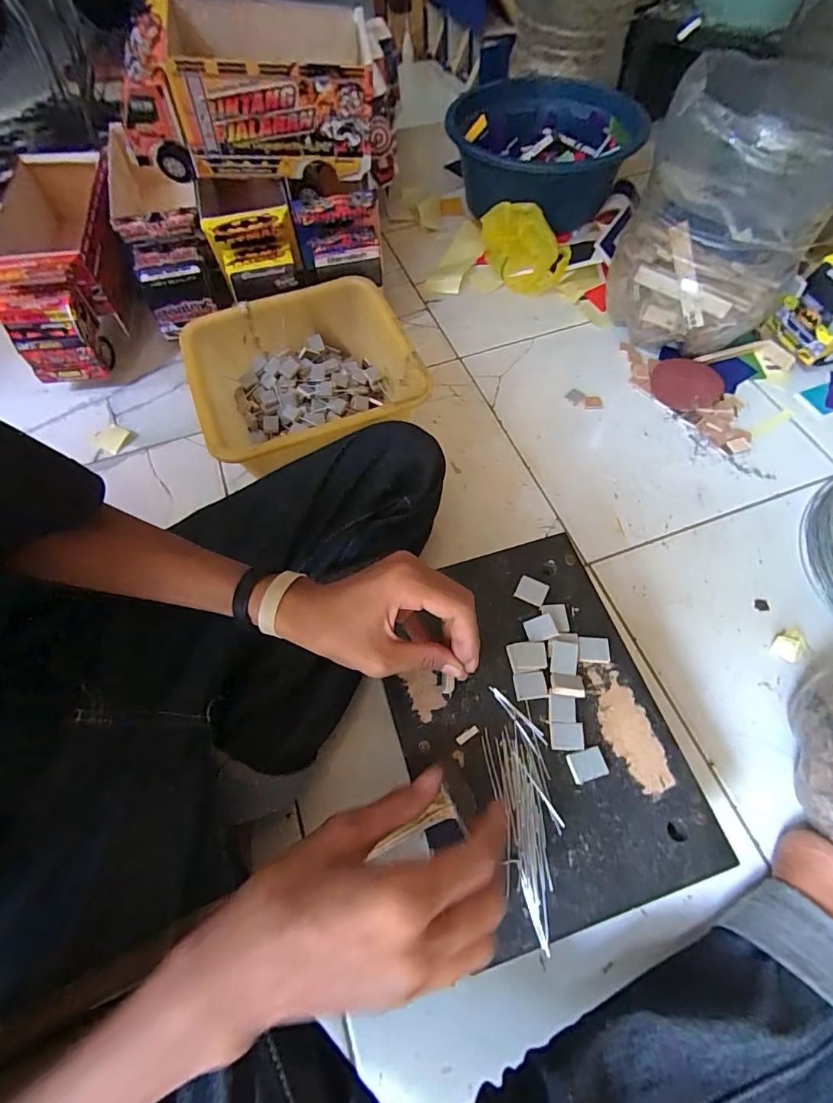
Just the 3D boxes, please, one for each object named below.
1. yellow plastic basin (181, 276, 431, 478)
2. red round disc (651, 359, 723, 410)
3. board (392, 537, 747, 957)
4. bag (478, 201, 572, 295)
[{"bbox_3d":[-0.143,-0.211,0.636,0.269,0.129,0.273,-19,63,-8],"label":"yellow plastic basin"},{"bbox_3d":[0.399,-0.247,0.689,0.095,0.007,0.096,-4,67,10],"label":"red round disc"},{"bbox_3d":[0.088,0.126,0.363,0.195,0.015,0.271,-17,63,-7],"label":"board"},{"bbox_3d":[0.181,-0.520,0.801,0.160,0.092,0.082,20,65,12],"label":"bag"}]

